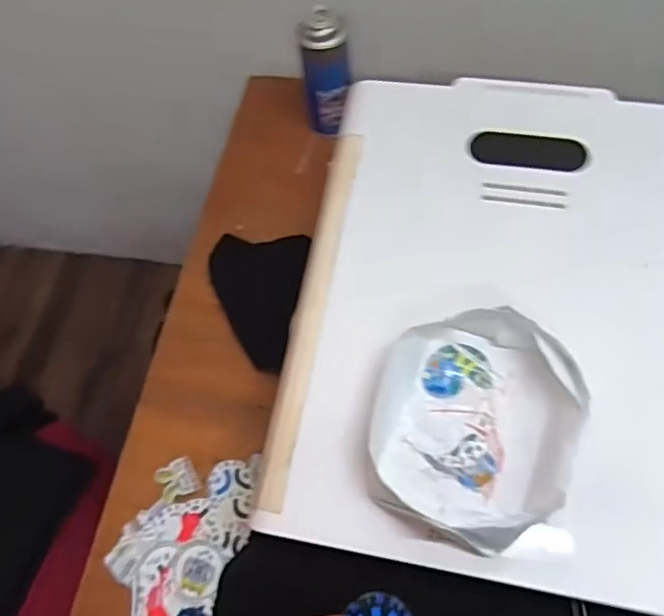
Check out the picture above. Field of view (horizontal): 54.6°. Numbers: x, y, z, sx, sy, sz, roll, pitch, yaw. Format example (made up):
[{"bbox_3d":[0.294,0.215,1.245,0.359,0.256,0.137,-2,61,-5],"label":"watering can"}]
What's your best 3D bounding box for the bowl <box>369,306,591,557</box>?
[{"bbox_3d":[0.117,0.096,0.540,0.163,0.059,0.181,15,66,10],"label":"bowl"}]

